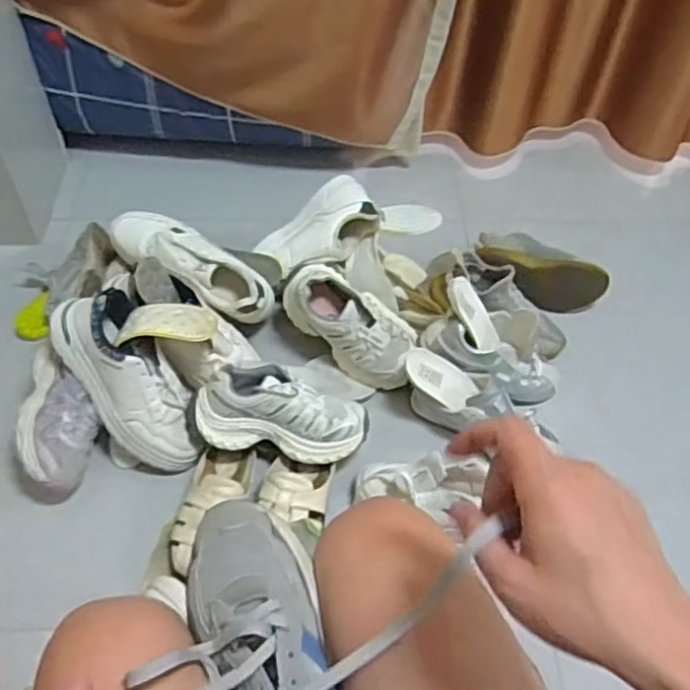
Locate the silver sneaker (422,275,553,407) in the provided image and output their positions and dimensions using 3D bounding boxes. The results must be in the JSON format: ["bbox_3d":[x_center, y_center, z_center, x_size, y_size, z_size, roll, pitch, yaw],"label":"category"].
[{"bbox_3d":[0.246,-0.004,1.135,0.223,0.153,0.120,18,54,12],"label":"silver sneaker"}]

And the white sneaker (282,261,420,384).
[{"bbox_3d":[0.012,-0.043,1.168,0.260,0.123,0.107,40,59,3],"label":"white sneaker"}]

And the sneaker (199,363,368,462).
[{"bbox_3d":[-0.093,0.097,1.033,0.244,0.093,0.124,10,52,6],"label":"sneaker"}]

